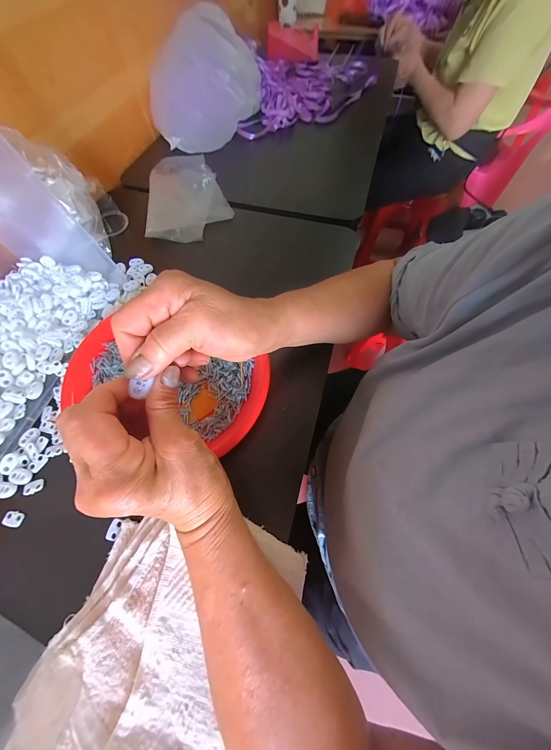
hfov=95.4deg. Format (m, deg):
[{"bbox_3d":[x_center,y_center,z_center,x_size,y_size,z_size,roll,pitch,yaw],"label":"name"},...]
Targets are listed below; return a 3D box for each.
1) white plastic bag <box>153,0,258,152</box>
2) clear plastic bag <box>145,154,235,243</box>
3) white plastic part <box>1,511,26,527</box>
[{"bbox_3d":[-0.141,-0.586,0.505,0.128,0.132,0.245,38,71,16],"label":"white plastic bag"},{"bbox_3d":[-0.161,-0.336,0.460,0.141,0.029,0.218,-9,65,-3],"label":"clear plastic bag"},{"bbox_3d":[-0.265,0.145,0.252,0.018,0.004,0.013,13,66,7],"label":"white plastic part"}]

